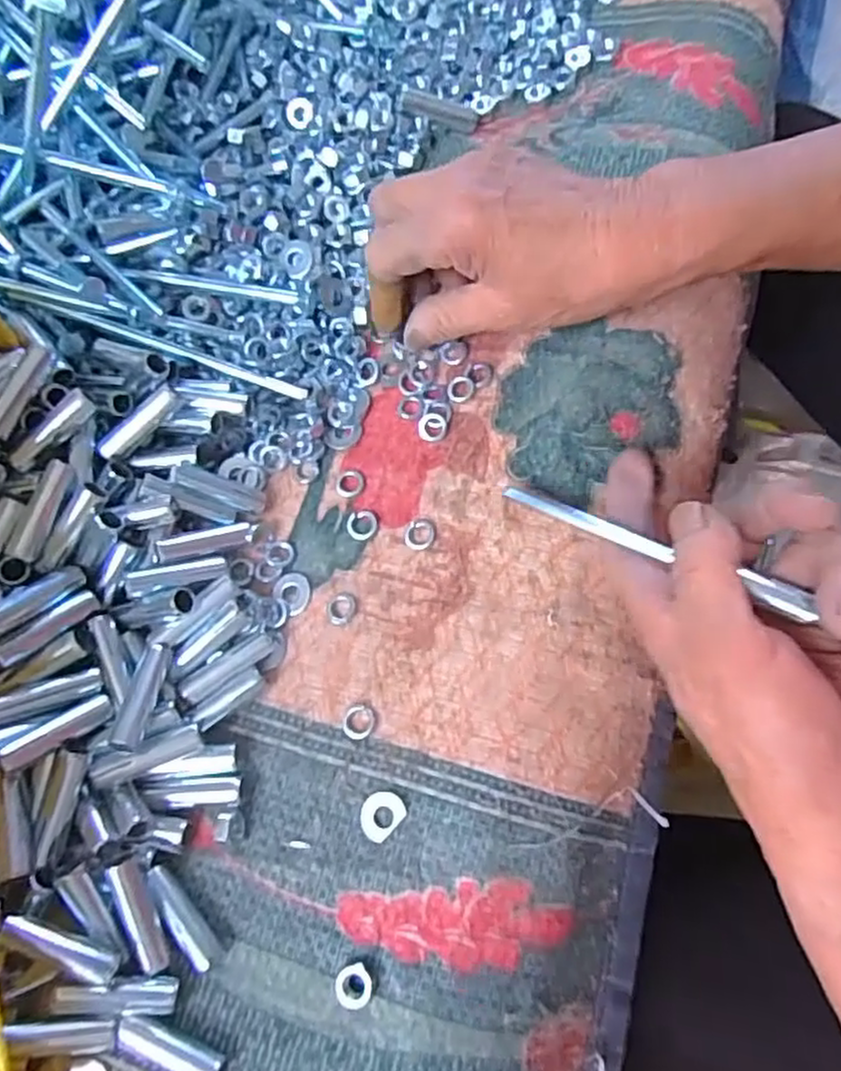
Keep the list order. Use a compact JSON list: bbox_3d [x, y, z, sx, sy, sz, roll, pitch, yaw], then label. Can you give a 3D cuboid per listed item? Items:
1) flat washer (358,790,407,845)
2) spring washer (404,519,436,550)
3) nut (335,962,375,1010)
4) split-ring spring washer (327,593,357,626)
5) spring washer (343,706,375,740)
[{"bbox_3d":[-0.015,0.107,0.276,0.015,0.004,0.018,42,81,18],"label":"flat washer"},{"bbox_3d":[0.000,-0.001,0.317,0.014,0.004,0.014,1,71,8],"label":"spring washer"},{"bbox_3d":[-0.024,0.161,0.256,0.013,0.005,0.013,-2,71,7],"label":"nut"},{"bbox_3d":[-0.034,0.032,0.310,0.013,0.004,0.014,24,76,15],"label":"split-ring spring washer"},{"bbox_3d":[-0.025,0.076,0.291,0.013,0.004,0.014,-2,71,7],"label":"spring washer"}]

